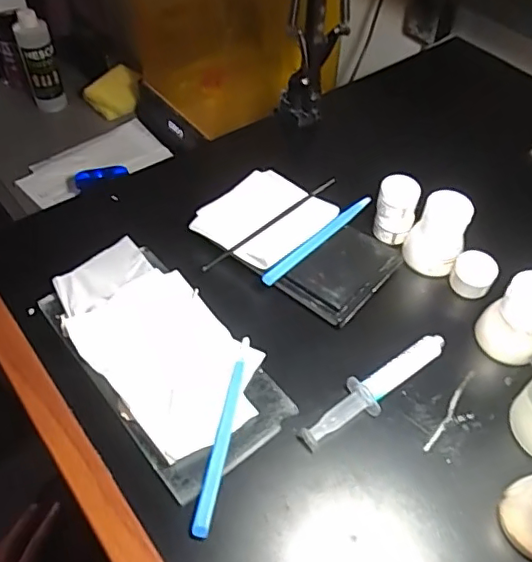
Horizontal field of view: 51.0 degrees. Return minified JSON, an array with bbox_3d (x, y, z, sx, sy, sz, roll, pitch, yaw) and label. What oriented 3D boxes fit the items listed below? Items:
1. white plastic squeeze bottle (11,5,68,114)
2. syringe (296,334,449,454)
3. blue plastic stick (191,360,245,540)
[{"bbox_3d":[-0.365,-0.352,0.899,0.052,0.155,0.041,-16,53,-15],"label":"white plastic squeeze bottle"},{"bbox_3d":[0.081,0.077,0.405,0.135,0.015,0.025,-29,57,-23],"label":"syringe"},{"bbox_3d":[-0.029,0.108,0.376,0.011,0.009,0.121,10,50,6],"label":"blue plastic stick"}]

